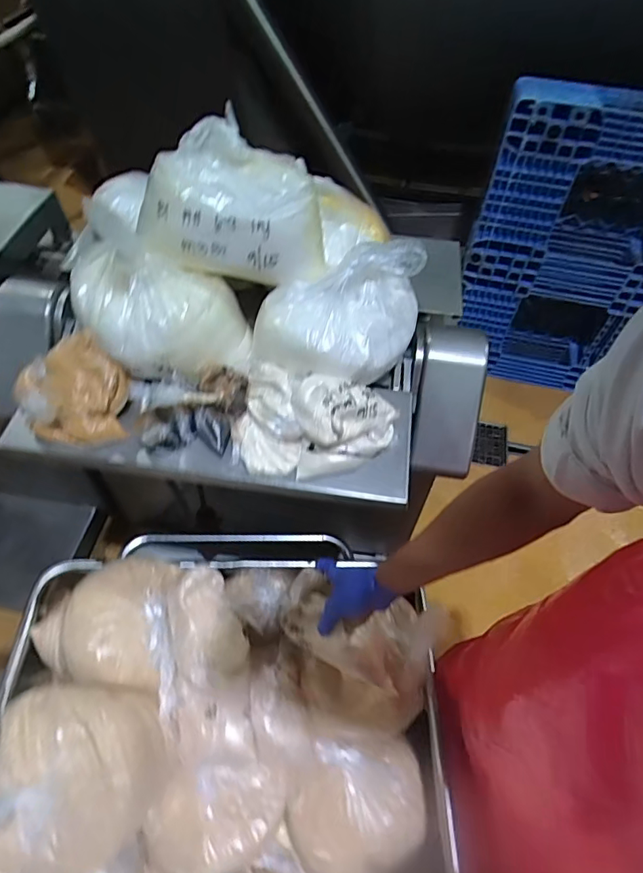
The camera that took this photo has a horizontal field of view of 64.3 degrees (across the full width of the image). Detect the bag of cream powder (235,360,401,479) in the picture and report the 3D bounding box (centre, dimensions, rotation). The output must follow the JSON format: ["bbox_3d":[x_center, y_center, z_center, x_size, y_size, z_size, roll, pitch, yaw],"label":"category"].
[{"bbox_3d":[-0.011,-0.014,0.719,0.222,0.085,0.128,9,58,3],"label":"bag of cream powder"}]

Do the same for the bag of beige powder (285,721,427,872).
[{"bbox_3d":[0.054,0.559,0.803,0.206,0.090,0.224,-14,77,4],"label":"bag of beige powder"}]

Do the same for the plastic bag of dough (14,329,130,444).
[{"bbox_3d":[-0.359,-0.068,0.739,0.143,0.085,0.163,-35,66,-21],"label":"plastic bag of dough"}]

